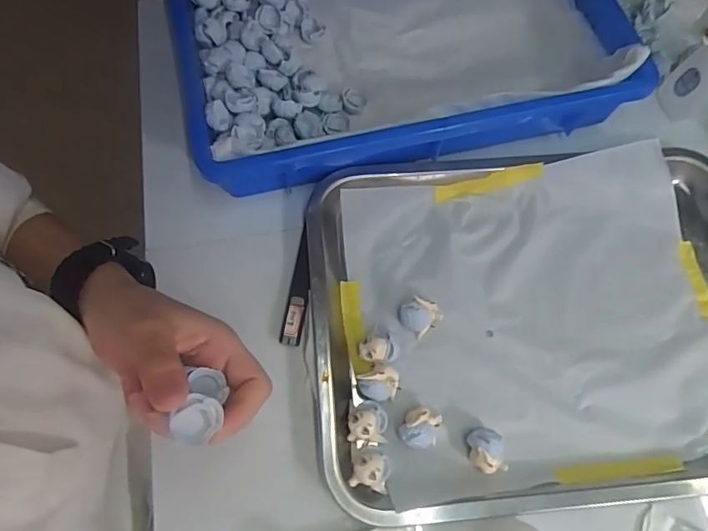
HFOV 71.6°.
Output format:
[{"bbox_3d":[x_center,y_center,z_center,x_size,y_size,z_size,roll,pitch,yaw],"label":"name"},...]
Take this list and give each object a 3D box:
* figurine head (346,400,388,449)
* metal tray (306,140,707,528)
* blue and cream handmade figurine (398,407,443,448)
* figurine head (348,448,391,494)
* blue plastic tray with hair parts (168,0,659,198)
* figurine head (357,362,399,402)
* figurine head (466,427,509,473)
[{"bbox_3d":[0.009,0.107,0.333,0.026,0.023,0.027,3,68,-1],"label":"figurine head"},{"bbox_3d":[0.147,0.037,0.366,0.346,0.024,0.255,-4,68,-4],"label":"metal tray"},{"bbox_3d":[0.044,0.111,0.334,0.024,0.024,0.026,1,68,-2],"label":"blue and cream handmade figurine"},{"bbox_3d":[0.011,0.134,0.323,0.025,0.022,0.025,11,68,3],"label":"figurine head"},{"bbox_3d":[0.039,-0.202,0.434,0.370,0.060,0.251,-14,69,-8],"label":"blue plastic tray with hair parts"},{"bbox_3d":[0.017,0.084,0.342,0.026,0.026,0.023,-29,71,-13],"label":"figurine head"},{"bbox_3d":[0.089,0.124,0.330,0.021,0.024,0.028,-10,68,-6],"label":"figurine head"}]

